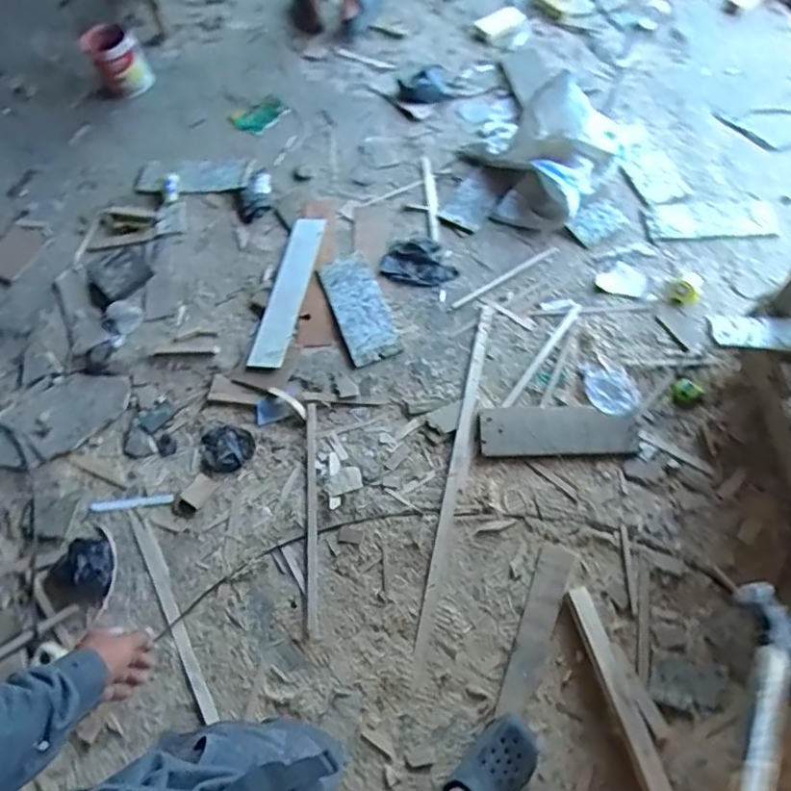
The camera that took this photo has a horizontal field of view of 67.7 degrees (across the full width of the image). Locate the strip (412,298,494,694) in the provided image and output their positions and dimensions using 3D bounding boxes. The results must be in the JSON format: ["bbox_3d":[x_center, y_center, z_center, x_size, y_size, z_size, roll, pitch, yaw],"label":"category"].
[{"bbox_3d":[0.161,0.193,1.537,0.044,0.014,1.033,11,64,7],"label":"strip"}]

